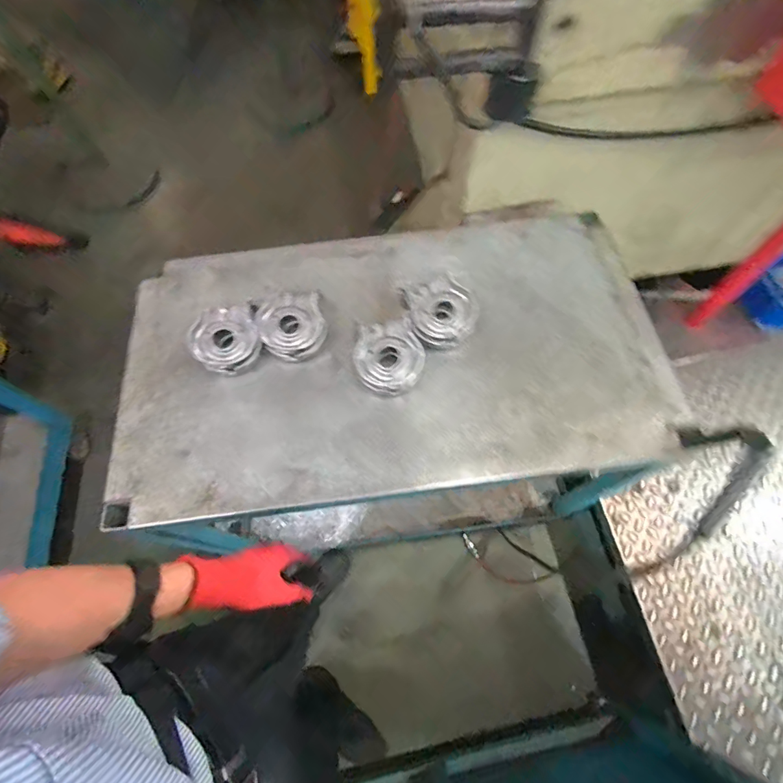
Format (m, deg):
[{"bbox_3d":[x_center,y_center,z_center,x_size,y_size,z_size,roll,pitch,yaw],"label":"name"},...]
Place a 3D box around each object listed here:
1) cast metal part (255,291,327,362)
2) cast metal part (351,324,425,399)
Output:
[{"bbox_3d":[-0.169,-0.112,0.709,0.106,0.038,0.112,-1,65,1],"label":"cast metal part"},{"bbox_3d":[-0.005,-0.054,0.665,0.108,0.060,0.113,-15,65,-6],"label":"cast metal part"}]

